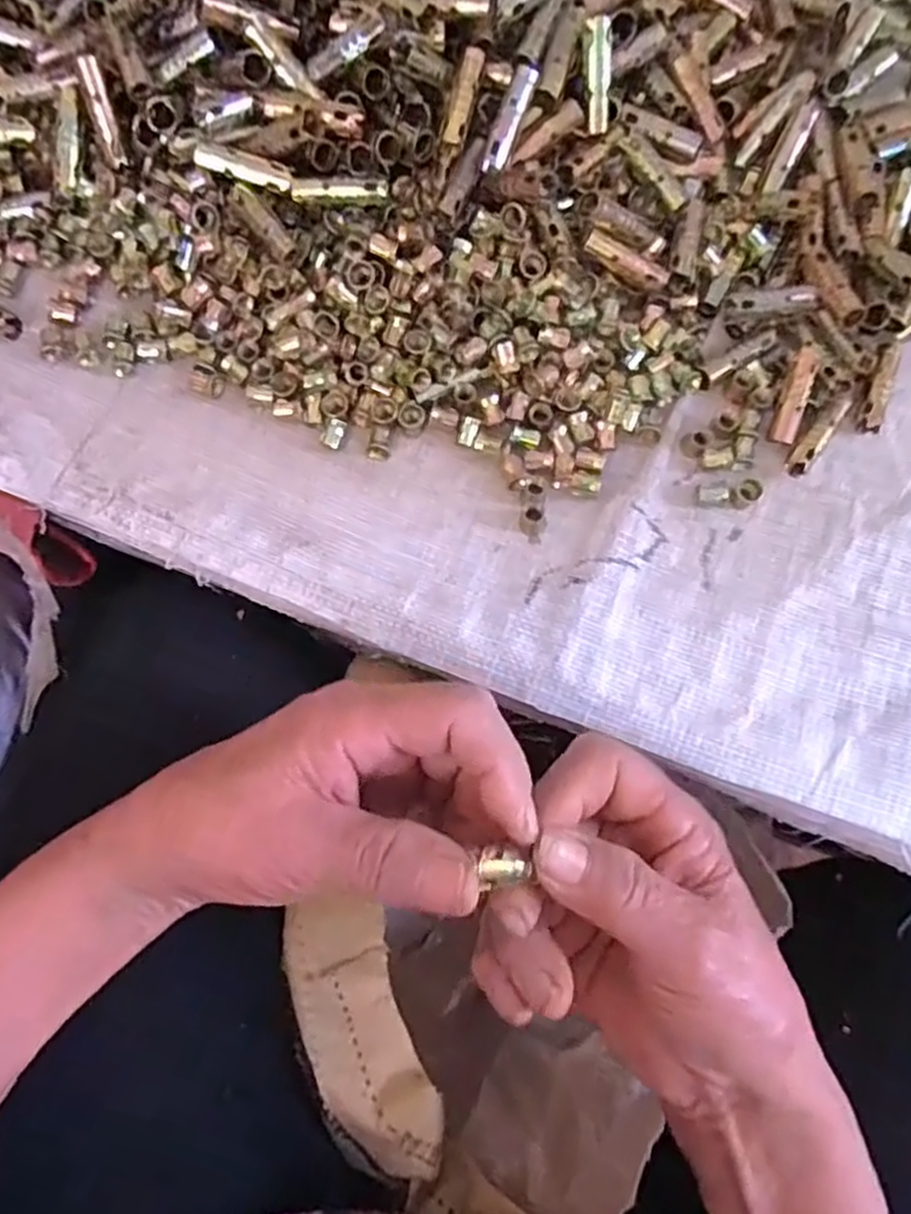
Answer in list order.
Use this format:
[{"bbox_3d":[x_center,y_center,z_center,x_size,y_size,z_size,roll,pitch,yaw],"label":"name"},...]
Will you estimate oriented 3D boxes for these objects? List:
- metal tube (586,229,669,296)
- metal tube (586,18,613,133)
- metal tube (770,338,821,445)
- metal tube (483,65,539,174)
[{"bbox_3d":[0.075,-0.152,0.333,0.042,0.011,0.013,21,79,-20],"label":"metal tube"},{"bbox_3d":[0.061,-0.225,0.321,0.010,0.041,0.008,-8,35,-1],"label":"metal tube"},{"bbox_3d":[0.148,-0.093,0.327,0.010,0.005,0.044,17,94,4],"label":"metal tube"},{"bbox_3d":[0.024,-0.206,0.318,0.010,0.010,0.044,24,102,5],"label":"metal tube"}]

